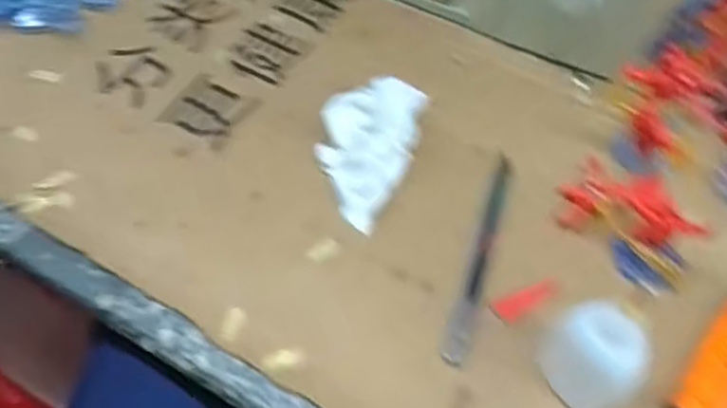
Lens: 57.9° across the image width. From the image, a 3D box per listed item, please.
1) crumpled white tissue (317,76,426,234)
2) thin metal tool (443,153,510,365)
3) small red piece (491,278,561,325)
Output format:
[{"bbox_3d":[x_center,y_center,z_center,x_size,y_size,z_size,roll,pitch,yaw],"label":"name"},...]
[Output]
[{"bbox_3d":[0.001,-0.035,0.398,0.056,0.025,0.096,18,63,12],"label":"crumpled white tissue"},{"bbox_3d":[0.066,0.027,0.370,0.012,0.004,0.132,16,62,11],"label":"thin metal tool"},{"bbox_3d":[0.089,0.051,0.354,0.038,0.004,0.013,-23,62,-10],"label":"small red piece"}]

